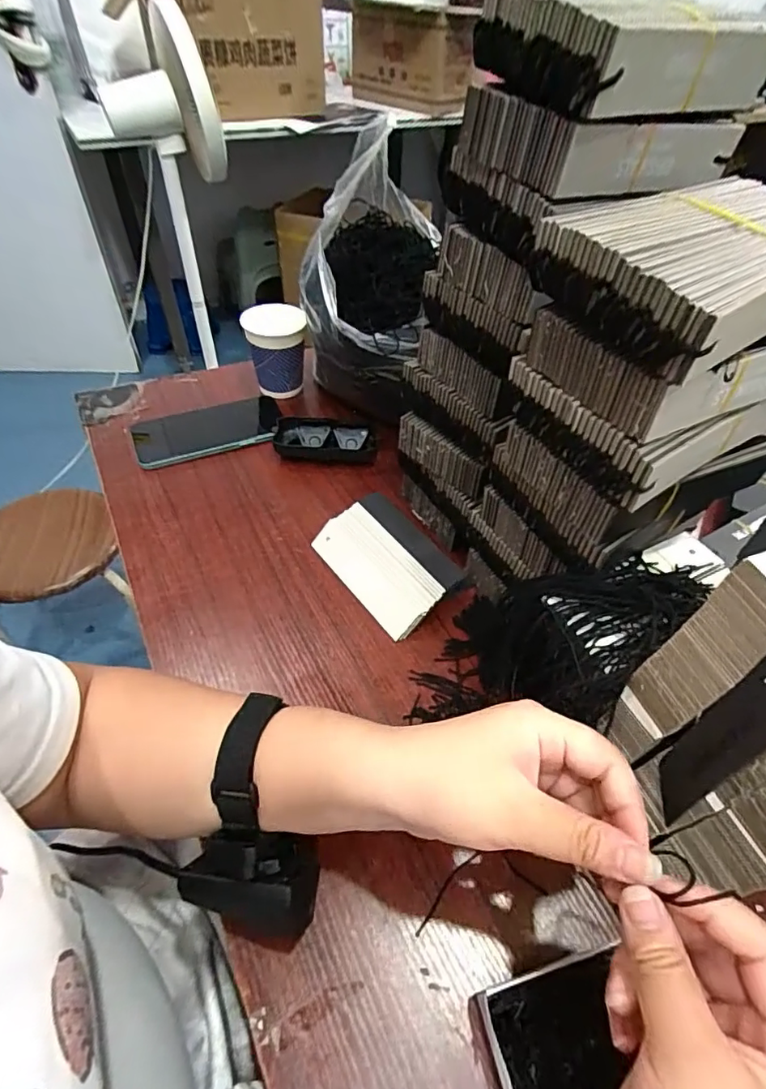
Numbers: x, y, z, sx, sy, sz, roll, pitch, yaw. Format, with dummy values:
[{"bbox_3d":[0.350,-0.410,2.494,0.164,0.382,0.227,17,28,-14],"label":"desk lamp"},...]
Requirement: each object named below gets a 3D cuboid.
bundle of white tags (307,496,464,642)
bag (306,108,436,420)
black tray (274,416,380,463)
[{"bbox_3d":[0.003,0.013,0.457,0.078,0.029,0.127,-28,54,-25],"label":"bundle of white tags"},{"bbox_3d":[-0.015,-0.260,0.549,0.133,0.227,0.205,1,48,-2],"label":"bag"},{"bbox_3d":[-0.062,-0.111,0.569,0.105,0.025,0.057,-3,48,-5],"label":"black tray"}]

